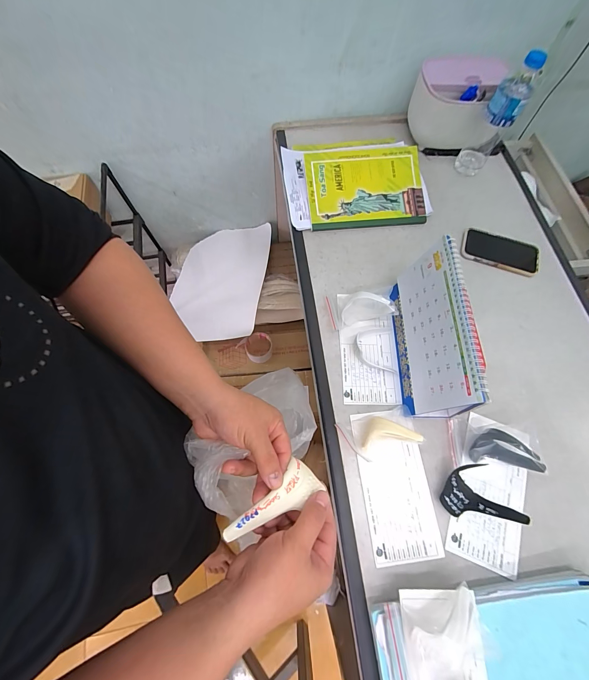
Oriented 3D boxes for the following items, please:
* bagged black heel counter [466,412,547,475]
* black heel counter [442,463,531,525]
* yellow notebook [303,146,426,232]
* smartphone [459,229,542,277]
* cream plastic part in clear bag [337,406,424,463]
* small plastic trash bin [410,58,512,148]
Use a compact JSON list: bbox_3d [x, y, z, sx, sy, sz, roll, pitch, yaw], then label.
[{"bbox_3d":[0.324,0.161,0.448,0.091,0.053,0.076,16,70,5],"label":"bagged black heel counter"},{"bbox_3d":[0.267,0.222,0.427,0.085,0.058,0.069,-1,70,-1],"label":"black heel counter"},{"bbox_3d":[0.155,-0.329,0.633,0.249,0.012,0.175,-4,85,-5],"label":"yellow notebook"},{"bbox_3d":[0.431,-0.187,0.613,0.152,0.009,0.087,17,70,6],"label":"smartphone"},{"bbox_3d":[0.137,0.145,0.455,0.120,0.051,0.059,-14,70,-6],"label":"cream plastic part in clear bag"},{"bbox_3d":[0.359,-0.529,0.658,0.190,0.131,0.113,13,70,4],"label":"small plastic trash bin"}]

